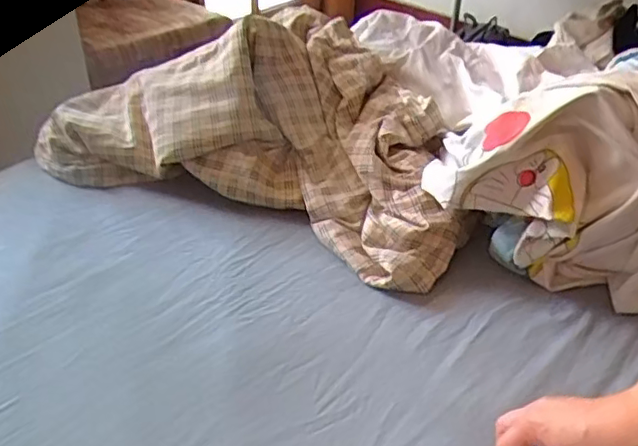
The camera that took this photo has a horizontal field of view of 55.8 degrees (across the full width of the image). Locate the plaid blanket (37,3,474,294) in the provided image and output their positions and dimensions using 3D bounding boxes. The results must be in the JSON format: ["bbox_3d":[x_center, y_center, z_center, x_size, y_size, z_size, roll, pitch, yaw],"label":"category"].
[{"bbox_3d":[-0.060,-0.157,0.870,0.583,0.197,0.374,16,39,18],"label":"plaid blanket"}]

